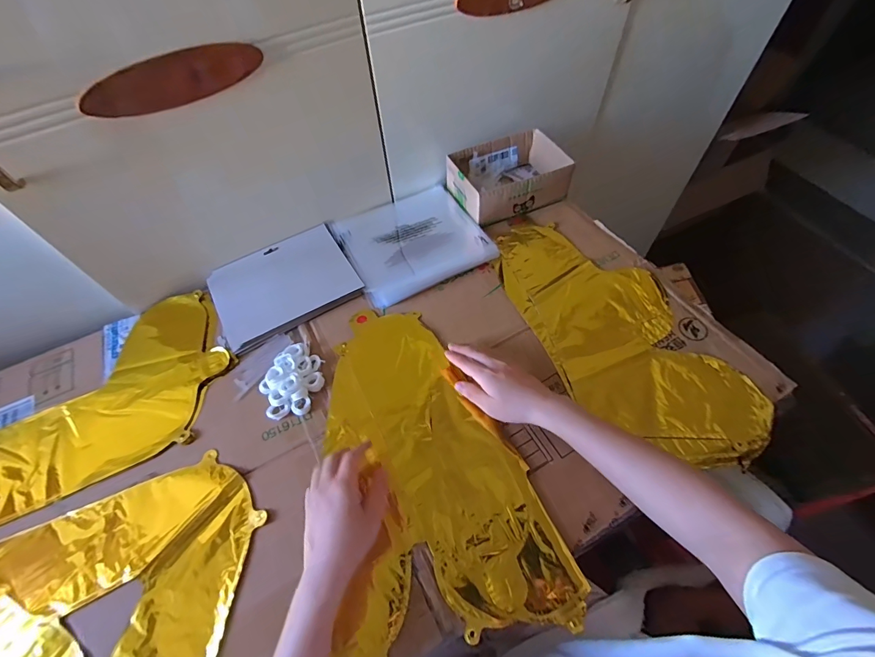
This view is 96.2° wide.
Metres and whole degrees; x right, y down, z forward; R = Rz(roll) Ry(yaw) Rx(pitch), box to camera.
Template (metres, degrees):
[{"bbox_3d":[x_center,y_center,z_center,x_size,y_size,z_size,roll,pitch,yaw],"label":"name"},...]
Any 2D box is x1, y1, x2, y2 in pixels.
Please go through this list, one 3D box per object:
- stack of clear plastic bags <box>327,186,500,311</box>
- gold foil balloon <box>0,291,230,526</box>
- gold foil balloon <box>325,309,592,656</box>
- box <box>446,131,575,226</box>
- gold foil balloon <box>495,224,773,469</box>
[{"bbox_3d":[-0.045,-0.152,0.648,0.217,0.014,0.210,-25,60,-13],"label":"stack of clear plastic bags"},{"bbox_3d":[-0.484,0.111,0.514,0.394,0.018,0.230,-27,61,-14],"label":"gold foil balloon"},{"bbox_3d":[-0.007,0.139,0.479,0.237,0.015,0.388,-10,58,-4],"label":"gold foil balloon"},{"bbox_3d":[0.122,-0.262,0.679,0.184,0.062,0.144,-26,61,-14],"label":"box"},{"bbox_3d":[0.245,-0.009,0.555,0.209,0.023,0.417,-21,59,-11],"label":"gold foil balloon"}]

